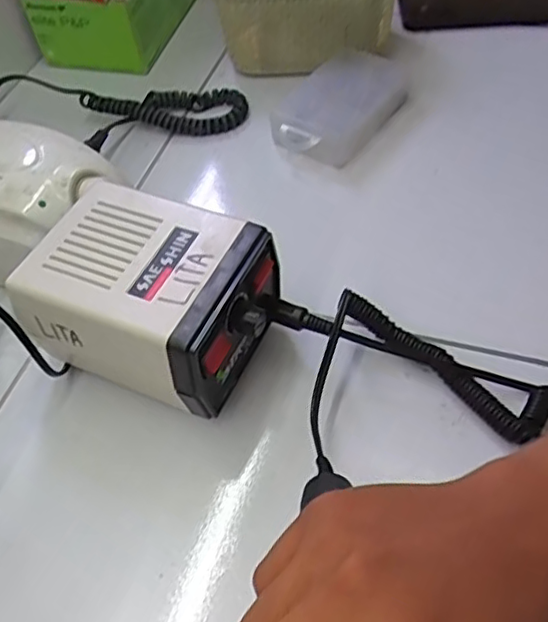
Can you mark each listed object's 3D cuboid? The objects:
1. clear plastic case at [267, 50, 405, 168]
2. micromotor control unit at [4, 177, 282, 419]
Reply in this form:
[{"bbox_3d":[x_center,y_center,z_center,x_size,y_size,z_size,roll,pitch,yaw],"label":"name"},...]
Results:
[{"bbox_3d":[0.056,-0.181,0.552,0.077,0.035,0.127,27,60,23],"label":"clear plastic case"},{"bbox_3d":[-0.073,0.000,0.385,0.133,0.086,0.108,18,56,18],"label":"micromotor control unit"}]

